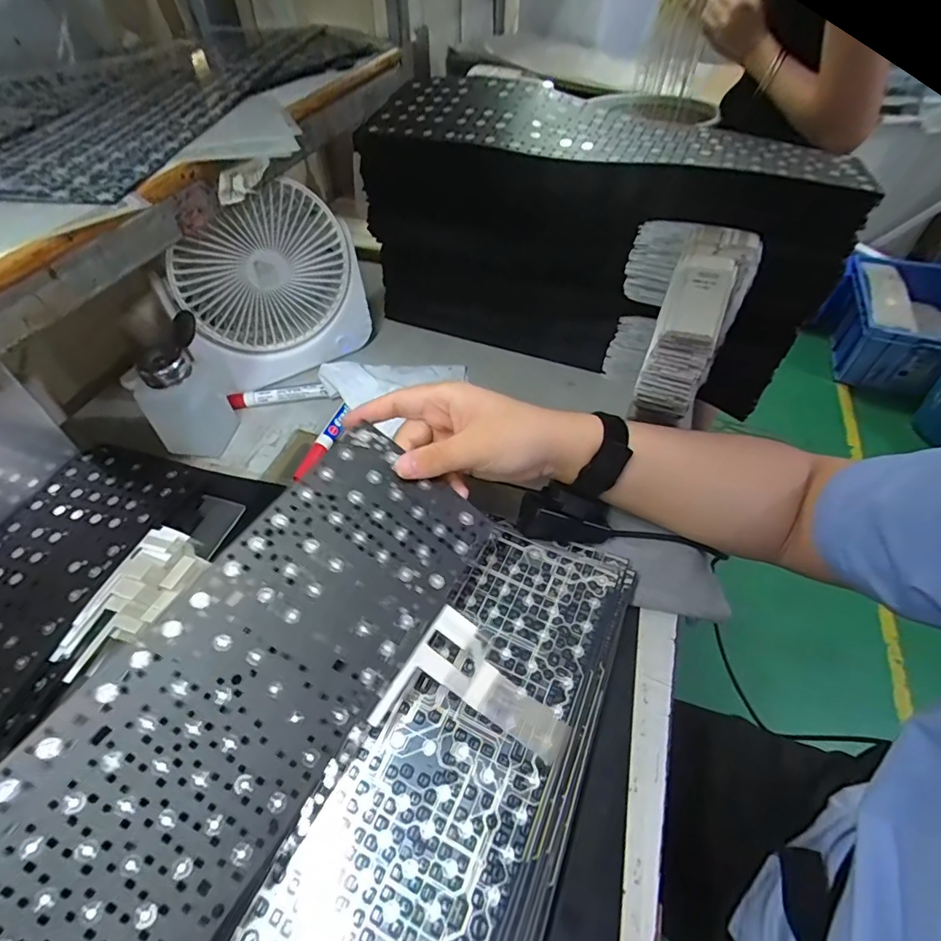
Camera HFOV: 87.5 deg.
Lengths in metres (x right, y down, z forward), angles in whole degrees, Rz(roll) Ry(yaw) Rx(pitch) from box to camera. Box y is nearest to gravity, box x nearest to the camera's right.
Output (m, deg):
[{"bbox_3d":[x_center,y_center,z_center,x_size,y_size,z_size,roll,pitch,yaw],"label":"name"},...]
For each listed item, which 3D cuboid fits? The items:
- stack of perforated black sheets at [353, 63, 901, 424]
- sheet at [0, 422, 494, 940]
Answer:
[{"bbox_3d":[0.109,-0.227,0.509,0.442,0.227,0.128,18,52,16],"label":"stack of perforated black sheets"},{"bbox_3d":[-0.142,0.143,0.239,0.118,0.011,0.412,40,58,-2],"label":"sheet"}]

